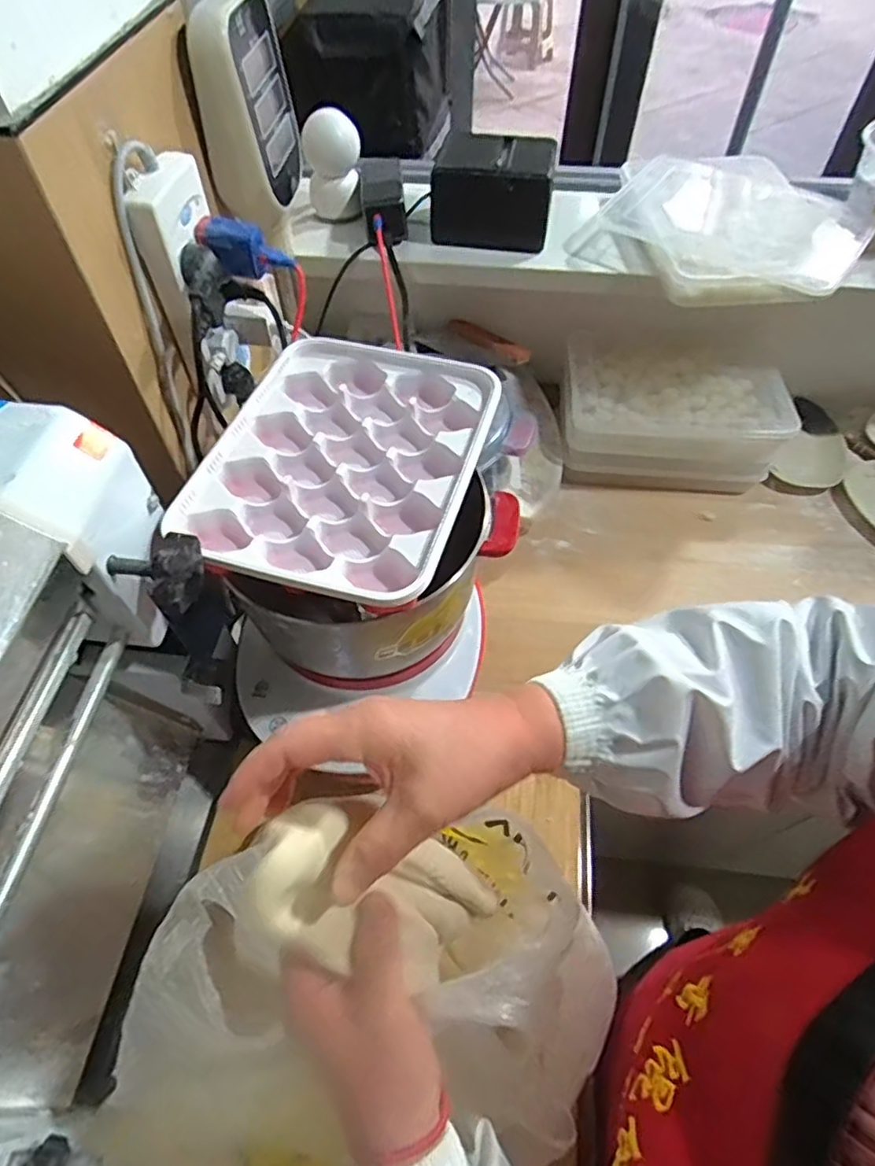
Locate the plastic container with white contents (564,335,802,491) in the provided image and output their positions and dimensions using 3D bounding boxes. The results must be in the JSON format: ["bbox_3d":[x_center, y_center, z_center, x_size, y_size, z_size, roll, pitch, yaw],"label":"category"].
[{"bbox_3d":[0.329,-0.237,0.906,0.300,0.124,0.182,12,56,8],"label":"plastic container with white contents"}]

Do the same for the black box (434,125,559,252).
[{"bbox_3d":[0.073,-0.495,0.790,0.146,0.102,0.100,13,57,8],"label":"black box"}]

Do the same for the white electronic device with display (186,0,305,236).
[{"bbox_3d":[-0.195,-0.498,0.655,0.062,0.182,0.135,5,56,3],"label":"white electronic device with display"}]

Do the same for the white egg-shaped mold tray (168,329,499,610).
[{"bbox_3d":[-0.078,-0.107,0.553,0.225,0.047,0.283,14,57,9],"label":"white egg-shaped mold tray"}]

